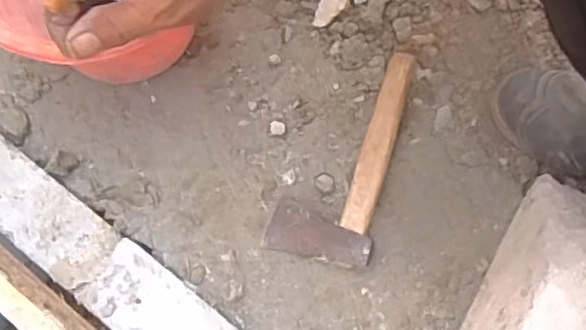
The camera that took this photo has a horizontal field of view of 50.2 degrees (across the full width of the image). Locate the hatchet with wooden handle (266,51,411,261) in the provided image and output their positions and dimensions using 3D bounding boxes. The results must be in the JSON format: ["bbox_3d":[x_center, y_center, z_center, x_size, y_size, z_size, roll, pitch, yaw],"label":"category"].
[{"bbox_3d":[0.050,-0.016,0.643,0.102,0.040,0.225,14,71,4],"label":"hatchet with wooden handle"}]

